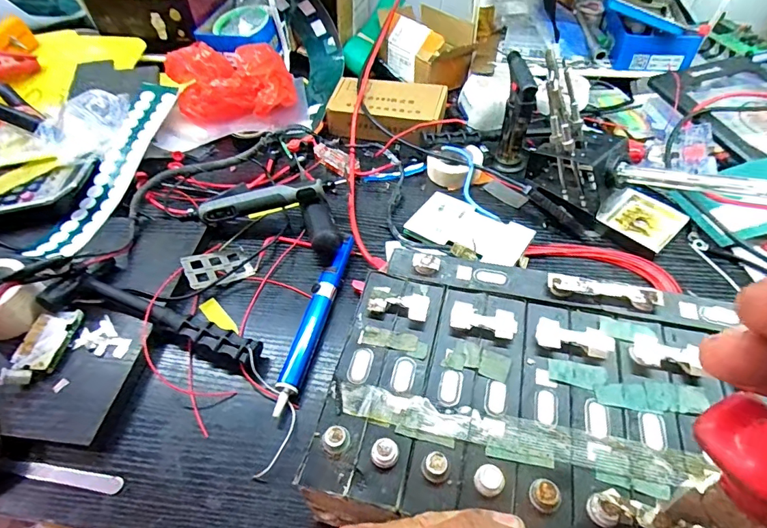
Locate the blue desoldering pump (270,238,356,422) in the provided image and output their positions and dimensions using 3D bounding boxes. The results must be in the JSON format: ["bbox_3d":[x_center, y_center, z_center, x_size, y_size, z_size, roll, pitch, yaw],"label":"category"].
[{"bbox_3d":[-0.062,0.048,0.406,0.018,0.020,0.184,10,51,11],"label":"blue desoldering pump"}]

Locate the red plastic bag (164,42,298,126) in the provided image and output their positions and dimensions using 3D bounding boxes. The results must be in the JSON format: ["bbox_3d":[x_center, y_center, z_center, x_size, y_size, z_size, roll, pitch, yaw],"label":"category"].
[{"bbox_3d":[-0.202,-0.242,0.588,0.160,0.075,0.102,-14,50,-9],"label":"red plastic bag"}]

